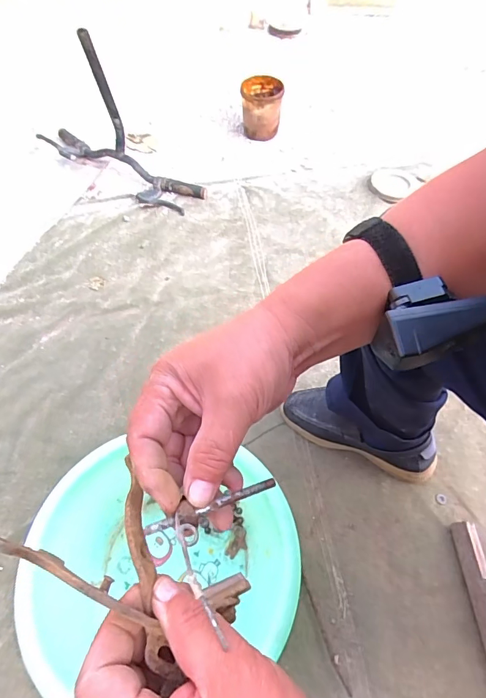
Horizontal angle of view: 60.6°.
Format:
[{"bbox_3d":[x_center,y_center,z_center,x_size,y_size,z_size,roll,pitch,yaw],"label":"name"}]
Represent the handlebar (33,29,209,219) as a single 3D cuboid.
[{"bbox_3d":[-0.331,-0.574,1.021,0.499,0.319,0.128,32,63,17],"label":"handlebar"}]

